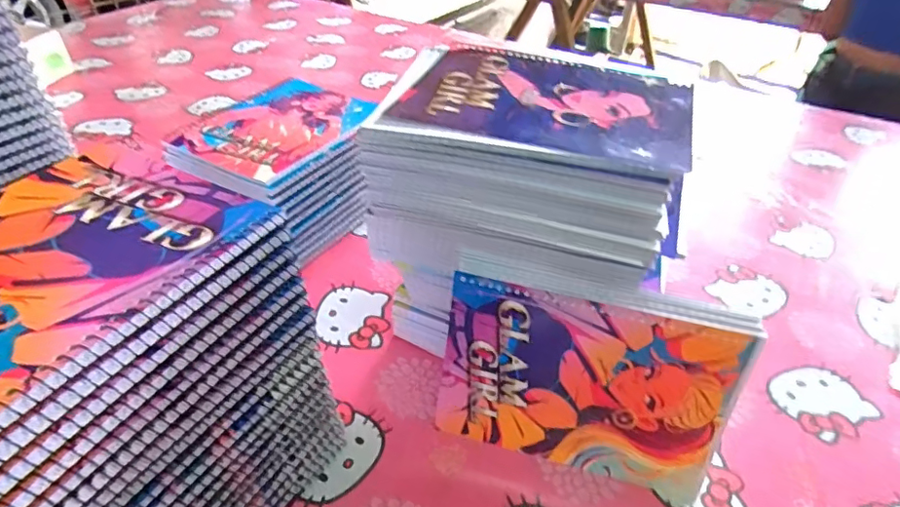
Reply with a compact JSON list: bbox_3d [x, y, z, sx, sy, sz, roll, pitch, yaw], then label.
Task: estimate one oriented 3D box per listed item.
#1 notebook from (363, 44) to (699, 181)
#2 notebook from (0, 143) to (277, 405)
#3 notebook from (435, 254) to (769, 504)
[{"bbox_3d":[0.065,-0.111,0.388,0.201,0.009,0.152,12,40,11],"label":"notebook"},{"bbox_3d":[-0.204,0.004,0.261,0.139,0.007,0.195,20,42,20],"label":"notebook"},{"bbox_3d":[0.096,0.090,0.391,0.202,0.154,0.014,12,26,11],"label":"notebook"}]

